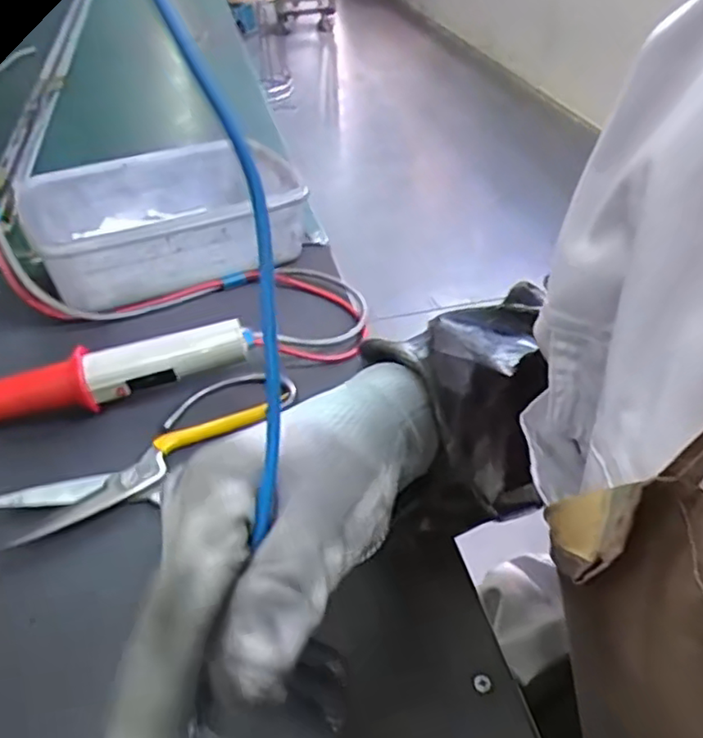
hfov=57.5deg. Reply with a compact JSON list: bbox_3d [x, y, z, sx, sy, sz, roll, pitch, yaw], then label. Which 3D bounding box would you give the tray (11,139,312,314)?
[{"bbox_3d":[-0.160,-0.137,0.569,0.221,0.062,0.154,-20,43,-20],"label":"tray"}]

